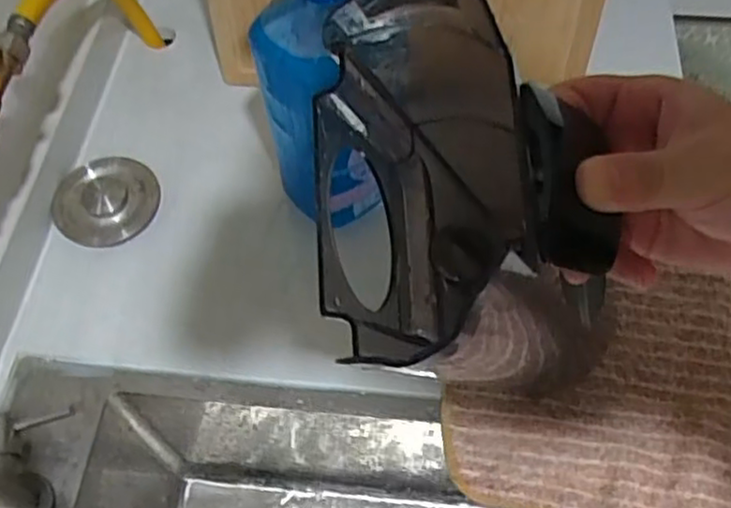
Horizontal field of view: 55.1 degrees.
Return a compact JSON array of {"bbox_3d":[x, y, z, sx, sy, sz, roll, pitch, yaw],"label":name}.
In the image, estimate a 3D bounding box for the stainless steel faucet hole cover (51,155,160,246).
[{"bbox_3d":[-0.211,-0.043,0.576,0.069,0.015,0.086,46,69,0],"label":"stainless steel faucet hole cover"}]

